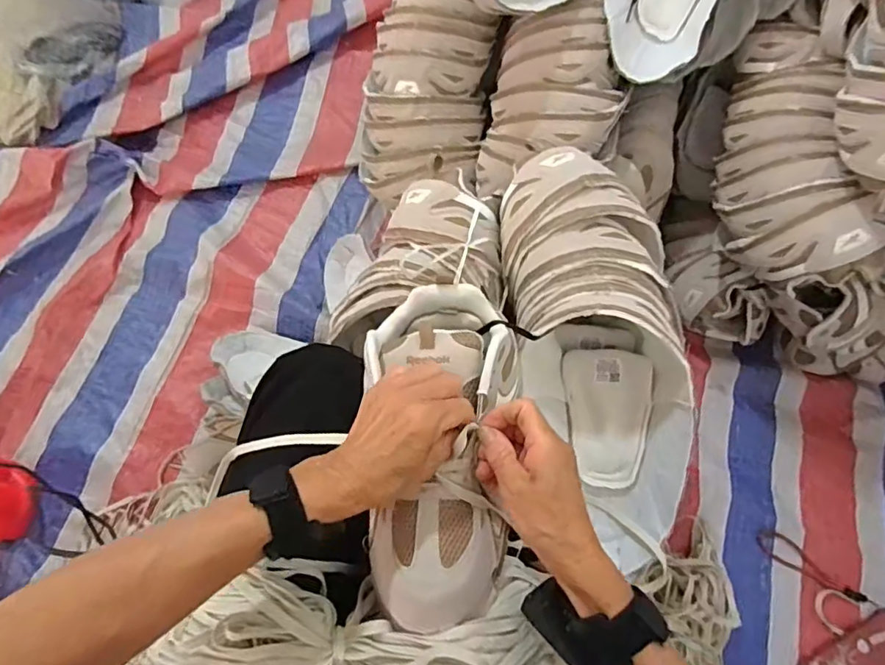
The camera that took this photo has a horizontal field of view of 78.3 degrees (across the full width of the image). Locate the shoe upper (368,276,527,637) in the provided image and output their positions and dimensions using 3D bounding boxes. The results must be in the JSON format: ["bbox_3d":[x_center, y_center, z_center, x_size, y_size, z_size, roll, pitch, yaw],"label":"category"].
[{"bbox_3d":[-0.001,0.082,0.420,0.119,0.060,0.259,3,69,-2],"label":"shoe upper"}]

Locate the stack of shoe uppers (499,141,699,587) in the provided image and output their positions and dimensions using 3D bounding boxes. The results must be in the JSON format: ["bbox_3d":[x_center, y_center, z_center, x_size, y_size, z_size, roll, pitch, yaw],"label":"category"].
[{"bbox_3d":[0.156,0.015,0.520,0.178,0.137,0.411,-11,86,-7],"label":"stack of shoe uppers"}]

